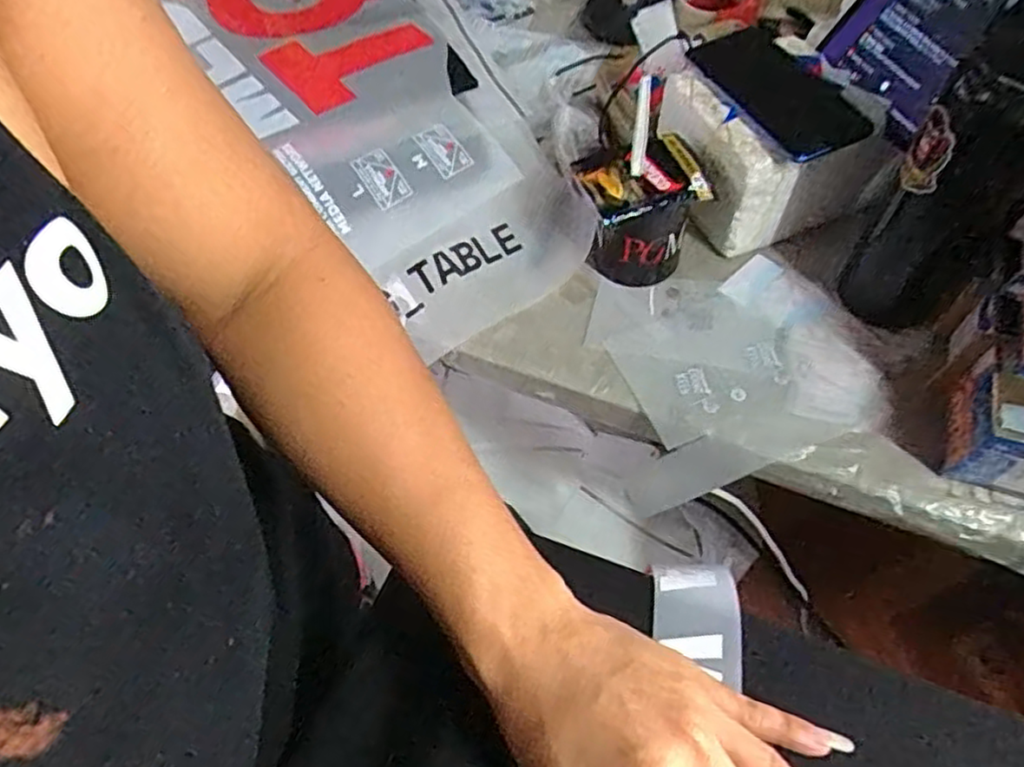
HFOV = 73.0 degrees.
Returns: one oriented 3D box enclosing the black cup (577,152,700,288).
[{"bbox_3d":[0.108,-0.144,0.609,0.092,0.092,0.077,-9,58,-2],"label":"black cup"}]

